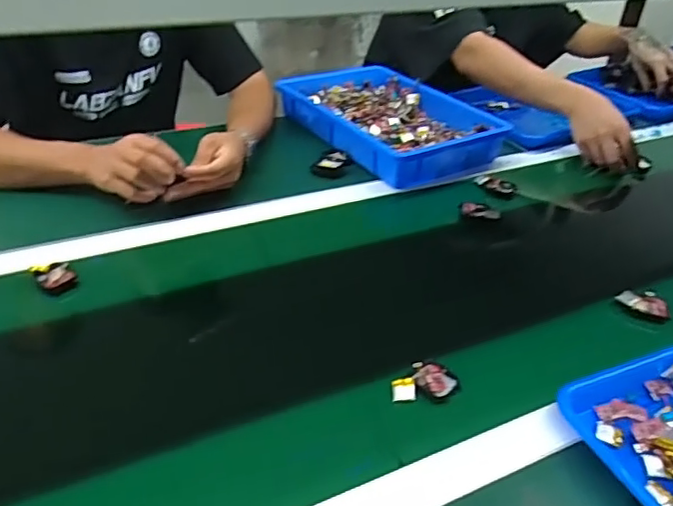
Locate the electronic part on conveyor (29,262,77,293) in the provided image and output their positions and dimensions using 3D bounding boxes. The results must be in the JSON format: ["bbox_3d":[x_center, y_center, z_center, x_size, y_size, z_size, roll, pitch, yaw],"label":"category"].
[{"bbox_3d":[-0.317,0.026,0.647,0.037,0.014,0.047,-26,44,-36],"label":"electronic part on conveyor"}]

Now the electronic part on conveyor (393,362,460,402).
[{"bbox_3d":[0.084,0.124,0.555,0.063,0.012,0.039,-1,34,-8],"label":"electronic part on conveyor"}]

